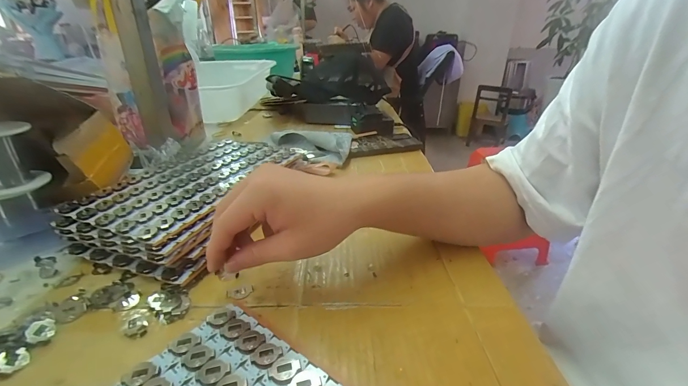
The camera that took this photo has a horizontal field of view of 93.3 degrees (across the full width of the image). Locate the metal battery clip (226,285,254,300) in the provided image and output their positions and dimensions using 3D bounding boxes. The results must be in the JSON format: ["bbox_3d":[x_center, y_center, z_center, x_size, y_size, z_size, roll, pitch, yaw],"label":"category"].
[{"bbox_3d":[-0.091,0.087,0.286,0.022,0.004,0.013,-11,29,-17],"label":"metal battery clip"}]

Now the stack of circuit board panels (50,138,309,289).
[{"bbox_3d":[-0.181,-0.004,0.413,0.172,0.043,0.269,7,29,16],"label":"stack of circuit board panels"}]

